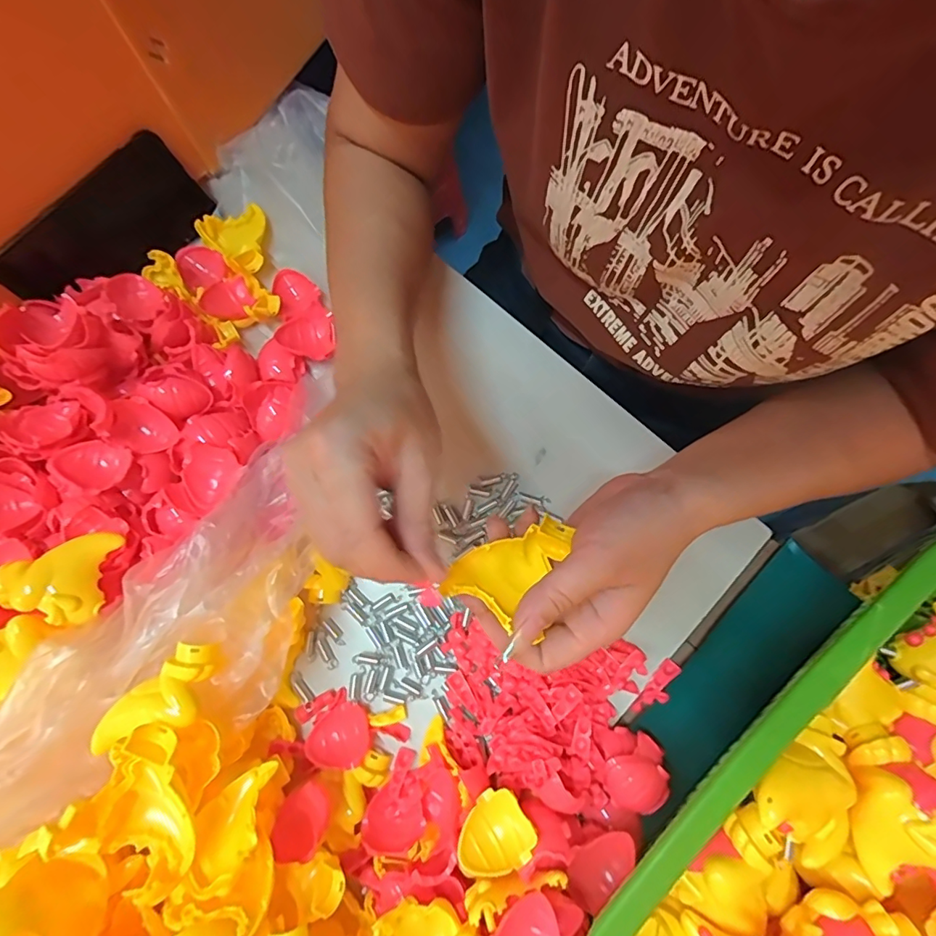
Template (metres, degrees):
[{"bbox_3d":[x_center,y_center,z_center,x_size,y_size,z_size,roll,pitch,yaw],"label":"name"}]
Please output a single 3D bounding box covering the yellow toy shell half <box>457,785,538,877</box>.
[{"bbox_3d":[0.015,0.215,0.287,0.045,0.009,0.039,-36,64,-6],"label":"yellow toy shell half"}]

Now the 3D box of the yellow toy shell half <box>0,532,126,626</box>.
[{"bbox_3d":[-0.264,0.064,0.310,0.063,0.018,0.055,9,77,4],"label":"yellow toy shell half"}]

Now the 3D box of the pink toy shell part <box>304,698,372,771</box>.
[{"bbox_3d":[-0.088,0.185,0.336,0.044,0.012,0.038,-37,78,-7],"label":"pink toy shell part"}]

